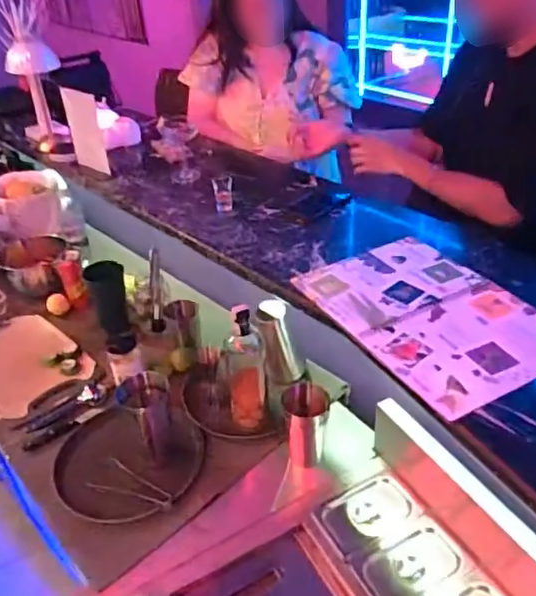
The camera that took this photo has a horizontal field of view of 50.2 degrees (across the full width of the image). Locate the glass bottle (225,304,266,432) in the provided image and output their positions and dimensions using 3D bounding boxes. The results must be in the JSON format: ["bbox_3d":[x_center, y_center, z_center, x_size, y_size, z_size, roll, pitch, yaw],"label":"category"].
[{"bbox_3d":[-0.043,0.132,1.089,0.072,0.276,0.064,-6,35,-4],"label":"glass bottle"}]

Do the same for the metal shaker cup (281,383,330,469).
[{"bbox_3d":[0.071,0.234,1.052,0.078,0.152,0.076,-3,35,2],"label":"metal shaker cup"}]

